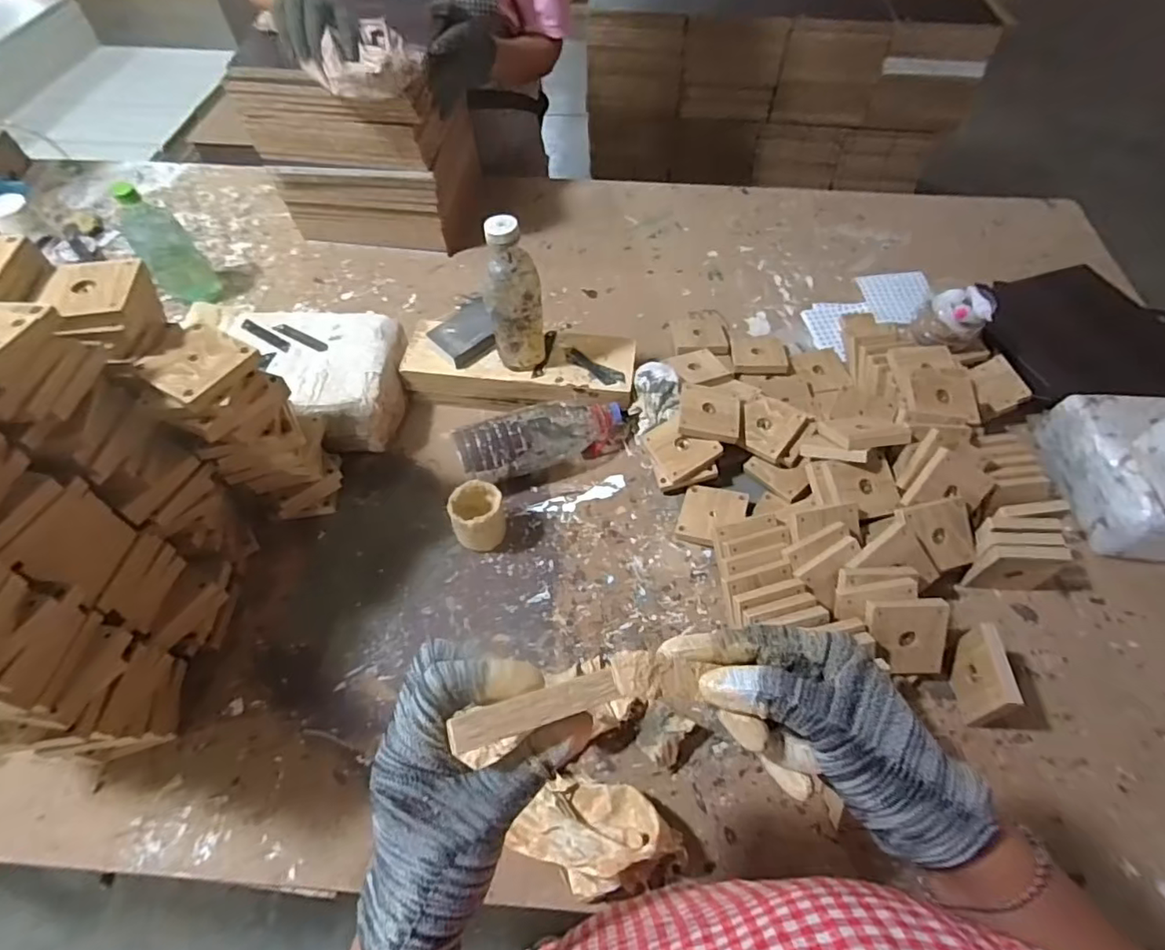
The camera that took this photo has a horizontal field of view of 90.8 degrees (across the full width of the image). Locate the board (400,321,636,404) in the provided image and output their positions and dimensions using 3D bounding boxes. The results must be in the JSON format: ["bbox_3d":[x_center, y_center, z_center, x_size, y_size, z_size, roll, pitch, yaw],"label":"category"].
[{"bbox_3d":[-0.093,-0.157,0.868,0.338,0.075,0.116,4,56,3],"label":"board"}]

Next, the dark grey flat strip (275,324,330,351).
[{"bbox_3d":[-0.404,-0.198,0.826,0.092,0.005,0.016,26,59,16],"label":"dark grey flat strip"}]

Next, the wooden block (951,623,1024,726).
[{"bbox_3d":[0.420,0.213,0.609,0.014,0.089,0.085,4,56,3],"label":"wooden block"}]

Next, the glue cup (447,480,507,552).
[{"bbox_3d":[-0.132,0.058,0.731,0.065,0.077,0.070,0,56,0],"label":"glue cup"}]

